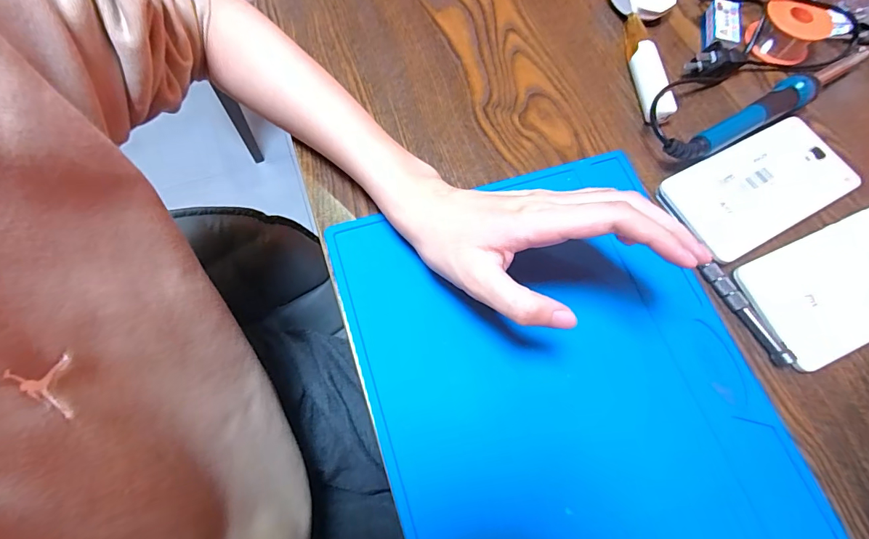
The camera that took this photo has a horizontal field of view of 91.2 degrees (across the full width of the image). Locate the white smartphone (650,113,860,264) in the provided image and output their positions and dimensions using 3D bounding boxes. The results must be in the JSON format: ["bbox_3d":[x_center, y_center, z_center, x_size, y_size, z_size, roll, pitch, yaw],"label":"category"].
[{"bbox_3d":[0.237,-0.061,0.310,0.146,0.006,0.071,-26,72,-11],"label":"white smartphone"}]

